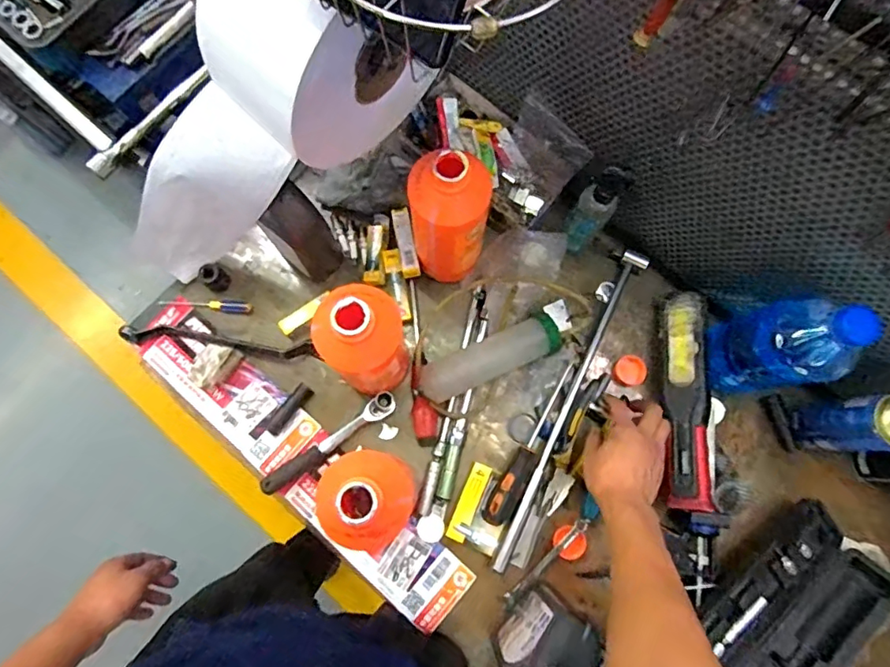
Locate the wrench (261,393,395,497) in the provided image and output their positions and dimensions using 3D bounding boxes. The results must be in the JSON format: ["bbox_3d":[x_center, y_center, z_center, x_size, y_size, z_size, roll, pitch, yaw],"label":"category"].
[{"bbox_3d":[-0.156,0.147,0.729,0.208,0.046,0.027,-34,79,-8],"label":"wrench"}]

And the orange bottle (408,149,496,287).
[{"bbox_3d":[0.005,-0.133,0.682,0.091,0.249,0.078,-1,77,-1],"label":"orange bottle"}]

